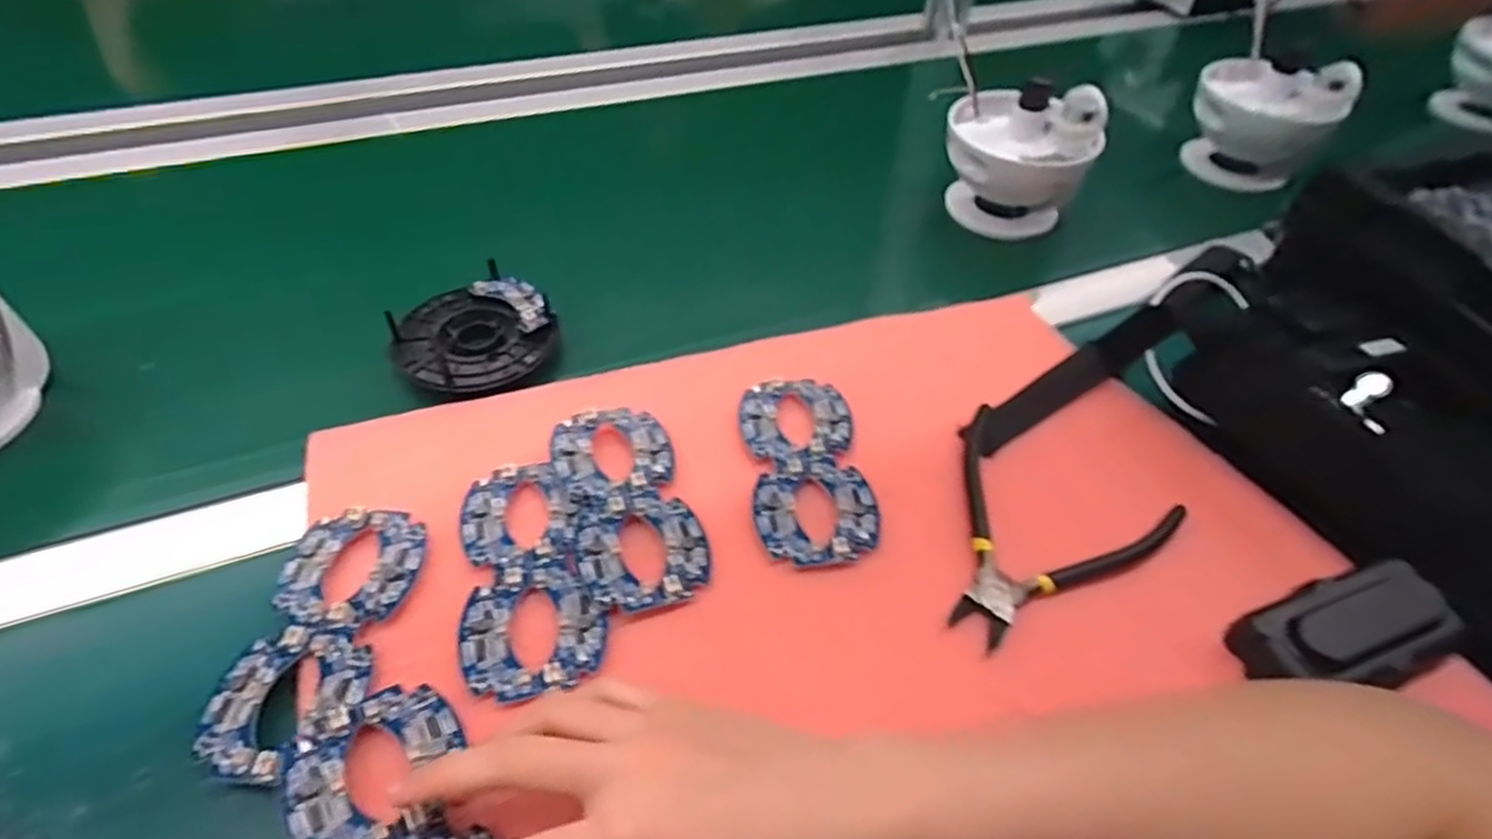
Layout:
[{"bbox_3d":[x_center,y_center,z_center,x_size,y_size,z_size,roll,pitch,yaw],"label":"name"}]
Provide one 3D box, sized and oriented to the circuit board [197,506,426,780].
[{"bbox_3d":[-0.193,0.095,0.331,0.064,0.008,0.126,4,50,4],"label":"circuit board"}]

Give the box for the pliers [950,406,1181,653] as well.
[{"bbox_3d":[0.155,0.062,0.384,0.120,0.007,0.136,27,55,22],"label":"pliers"}]

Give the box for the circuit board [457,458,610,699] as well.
[{"bbox_3d":[-0.110,0.074,0.357,0.062,0.007,0.123,-16,51,-13],"label":"circuit board"}]

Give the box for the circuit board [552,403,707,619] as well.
[{"bbox_3d":[-0.062,0.043,0.386,0.064,0.007,0.125,-9,50,-20],"label":"circuit board"}]

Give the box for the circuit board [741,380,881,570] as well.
[{"bbox_3d":[0.034,0.025,0.412,0.064,0.006,0.126,-6,50,-5],"label":"circuit board"}]

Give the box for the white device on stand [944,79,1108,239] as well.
[{"bbox_3d":[0.224,-0.210,0.617,0.115,0.119,0.102,15,51,13],"label":"white device on stand"}]

